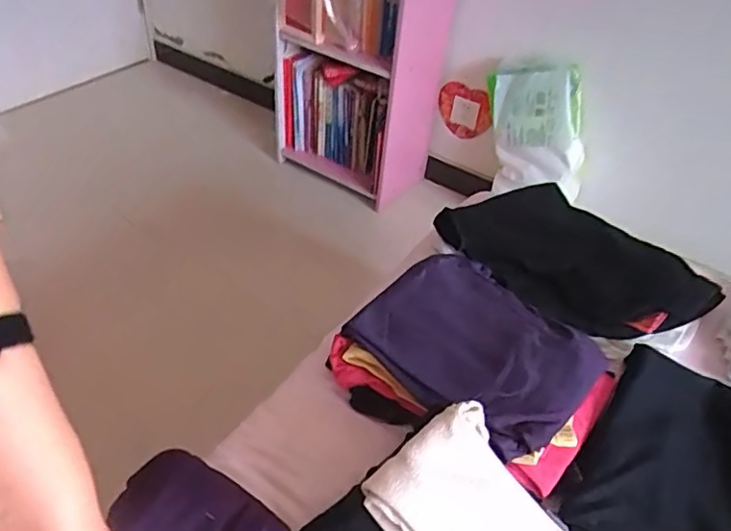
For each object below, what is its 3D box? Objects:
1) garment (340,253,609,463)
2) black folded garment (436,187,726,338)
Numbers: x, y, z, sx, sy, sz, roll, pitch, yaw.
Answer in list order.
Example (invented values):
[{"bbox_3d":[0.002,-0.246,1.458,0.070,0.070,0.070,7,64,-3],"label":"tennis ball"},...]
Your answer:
[{"bbox_3d":[0.121,0.082,0.621,0.241,0.029,0.228,28,40,28],"label":"garment"},{"bbox_3d":[0.280,-0.015,0.762,0.234,0.043,0.301,-22,49,-28],"label":"black folded garment"}]

